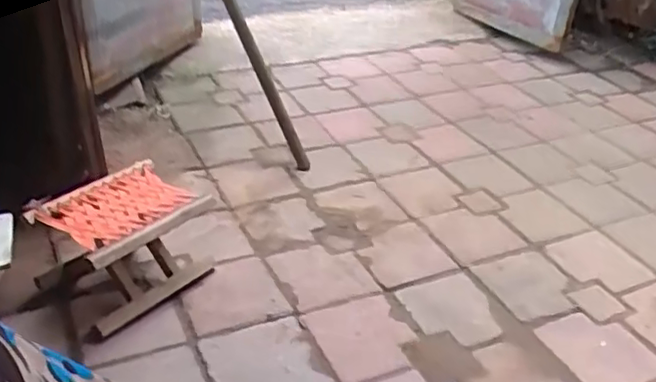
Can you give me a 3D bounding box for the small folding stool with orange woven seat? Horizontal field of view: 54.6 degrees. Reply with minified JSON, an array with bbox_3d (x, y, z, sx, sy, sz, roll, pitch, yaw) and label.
[{"bbox_3d":[-0.389,0.108,1.231,0.214,0.209,0.265,29,40,32],"label":"small folding stool with orange woven seat"}]

